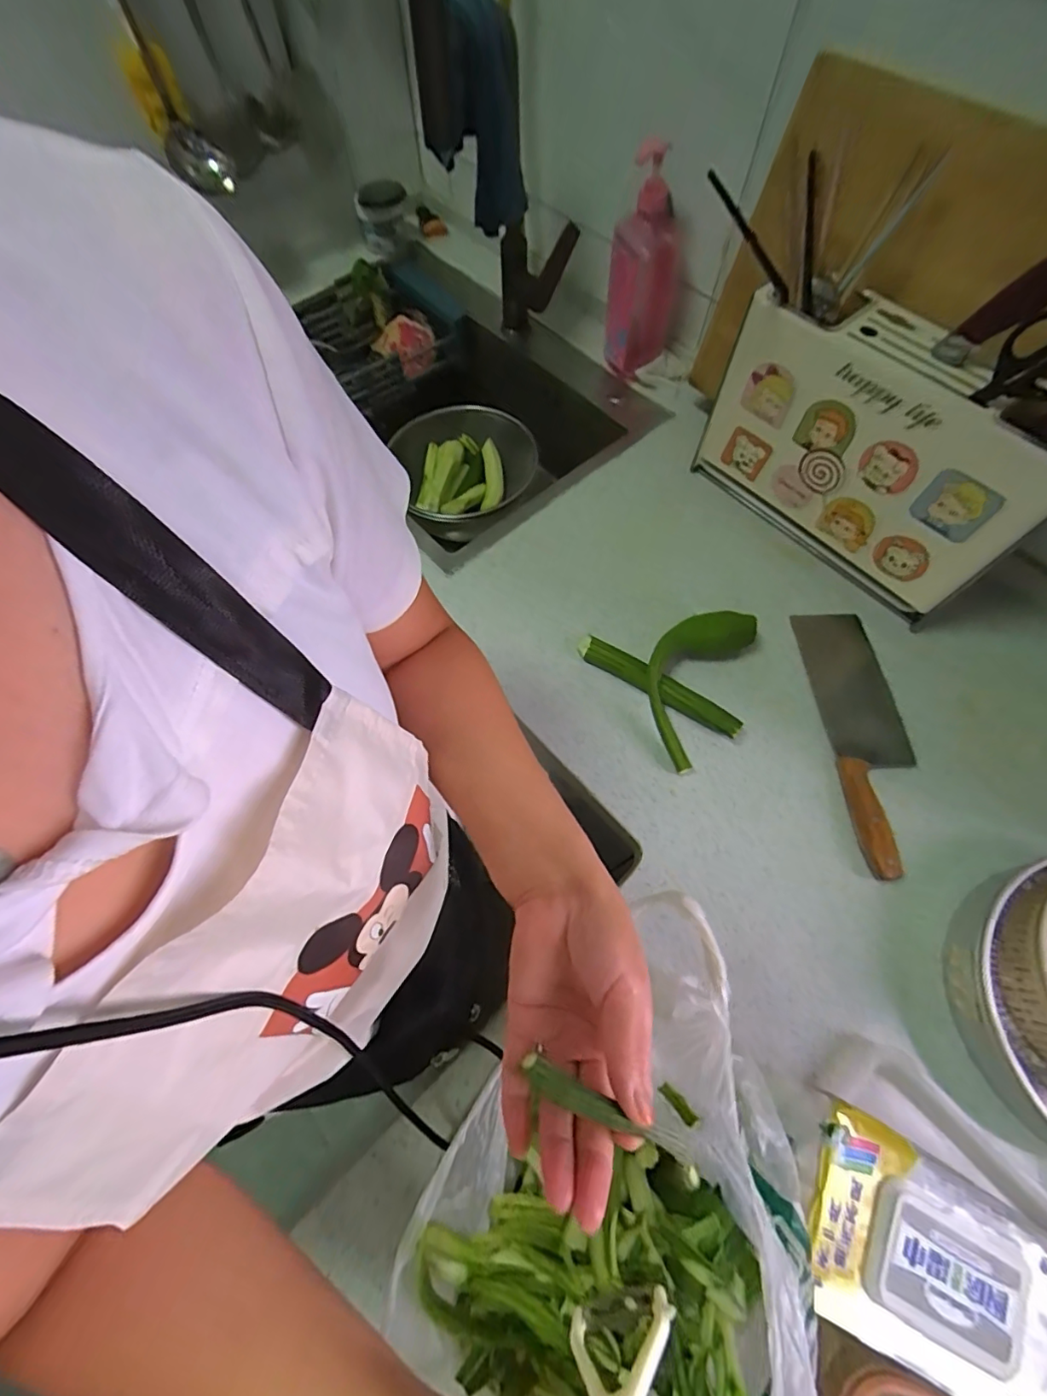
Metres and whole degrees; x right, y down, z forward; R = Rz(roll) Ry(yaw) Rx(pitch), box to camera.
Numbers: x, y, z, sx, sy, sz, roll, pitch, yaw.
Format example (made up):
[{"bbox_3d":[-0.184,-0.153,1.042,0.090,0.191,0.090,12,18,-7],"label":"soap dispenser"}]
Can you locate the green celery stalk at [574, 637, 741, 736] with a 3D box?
[{"bbox_3d":[0.152,-0.014,0.601,0.199,0.029,0.025,33,70,15],"label":"green celery stalk"}]

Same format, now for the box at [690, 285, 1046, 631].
[{"bbox_3d":[0.375,-0.267,0.597,0.083,0.239,0.352,-39,70,-15],"label":"box"}]

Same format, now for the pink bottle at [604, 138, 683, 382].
[{"bbox_3d":[0.165,-0.581,0.724,0.087,0.269,0.084,5,65,4],"label":"pink bottle"}]

